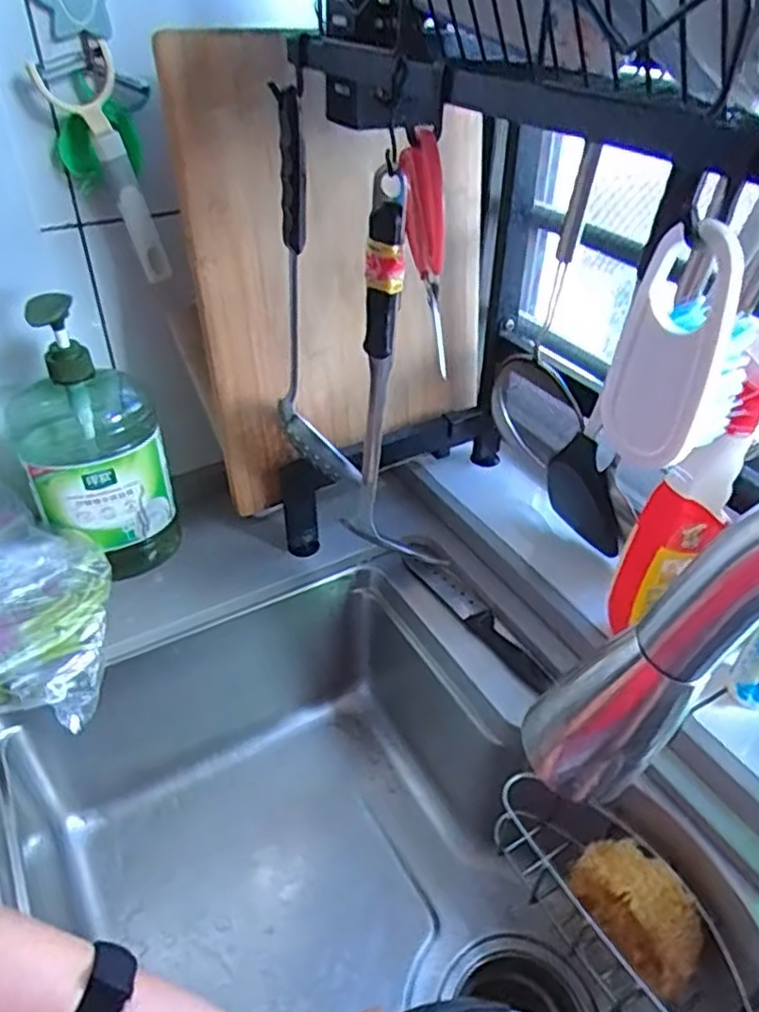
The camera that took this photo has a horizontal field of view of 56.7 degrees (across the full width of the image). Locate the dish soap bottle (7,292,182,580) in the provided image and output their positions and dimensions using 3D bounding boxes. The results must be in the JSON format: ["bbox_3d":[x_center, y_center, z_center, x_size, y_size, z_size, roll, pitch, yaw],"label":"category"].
[{"bbox_3d":[-0.272,-0.054,0.664,0.116,0.281,0.104,-22,44,-26],"label":"dish soap bottle"}]

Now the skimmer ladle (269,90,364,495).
[{"bbox_3d":[-0.052,-0.155,0.545,0.057,0.283,0.072,-5,39,-7],"label":"skimmer ladle"}]

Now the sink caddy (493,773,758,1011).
[{"bbox_3d":[0.194,0.301,0.542,0.079,0.133,0.230,-21,43,-25],"label":"sink caddy"}]

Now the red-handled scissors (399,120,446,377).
[{"bbox_3d":[0.026,-0.146,0.402,0.016,0.122,0.053,-8,39,-11],"label":"red-handled scissors"}]

